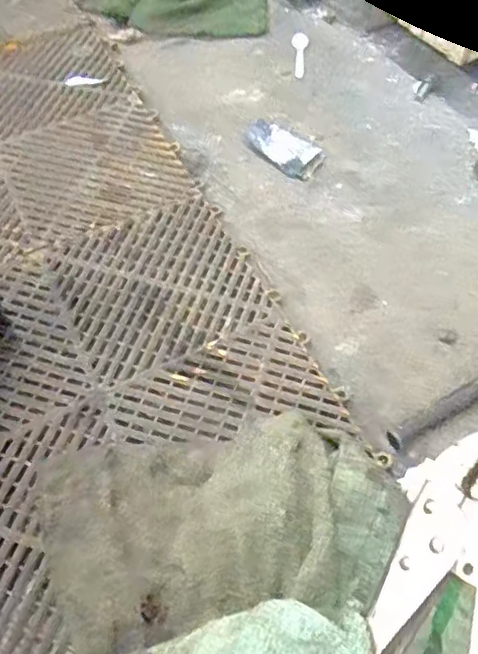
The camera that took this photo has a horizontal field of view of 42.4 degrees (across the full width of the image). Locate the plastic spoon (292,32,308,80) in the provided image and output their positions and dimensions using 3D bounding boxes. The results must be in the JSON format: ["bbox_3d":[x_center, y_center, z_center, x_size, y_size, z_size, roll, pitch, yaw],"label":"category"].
[{"bbox_3d":[0.089,-0.398,0.899,0.022,0.004,0.108,1,58,3],"label":"plastic spoon"}]

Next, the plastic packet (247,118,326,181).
[{"bbox_3d":[0.058,-0.225,0.769,0.048,0.025,0.099,-41,65,-21],"label":"plastic packet"}]

